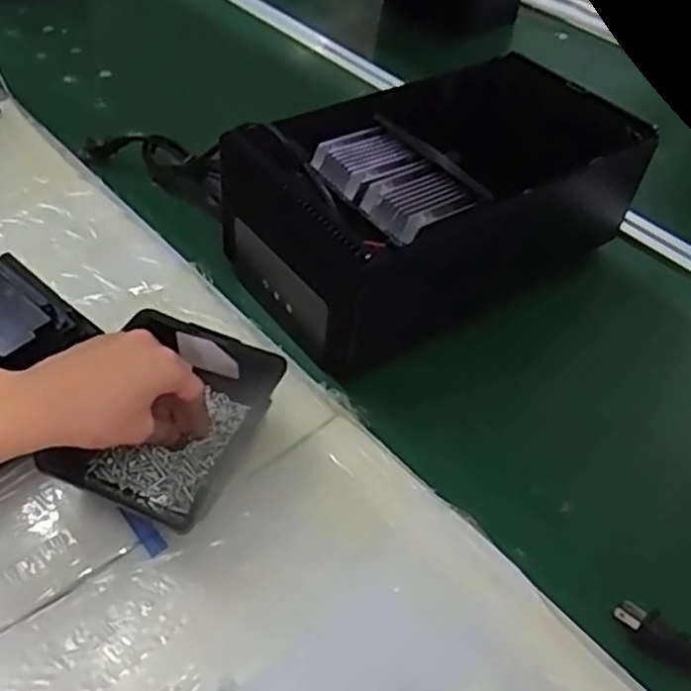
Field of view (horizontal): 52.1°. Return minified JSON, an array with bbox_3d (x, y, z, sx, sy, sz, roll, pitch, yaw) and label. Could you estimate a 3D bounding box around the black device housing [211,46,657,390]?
[{"bbox_3d":[0.085,-0.137,0.648,0.357,0.118,0.206,-29,55,-29],"label":"black device housing"}]

